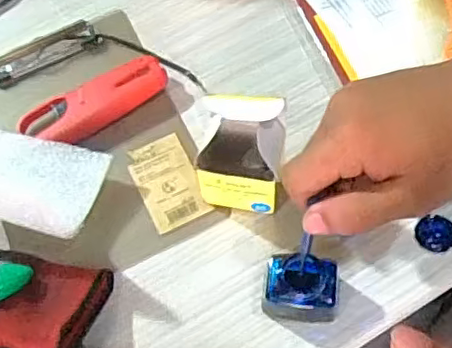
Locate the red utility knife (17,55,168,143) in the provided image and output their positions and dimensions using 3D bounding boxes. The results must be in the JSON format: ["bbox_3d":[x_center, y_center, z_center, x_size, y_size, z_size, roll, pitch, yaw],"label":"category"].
[{"bbox_3d":[-0.104,-0.055,0.484,0.117,0.021,0.045,-27,64,-10],"label":"red utility knife"}]

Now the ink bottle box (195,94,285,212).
[{"bbox_3d":[0.010,-0.013,0.410,0.053,0.092,0.046,7,63,8],"label":"ink bottle box"}]

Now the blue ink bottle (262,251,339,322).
[{"bbox_3d":[0.047,0.073,0.393,0.046,0.045,0.035,4,63,6],"label":"blue ink bottle"}]

